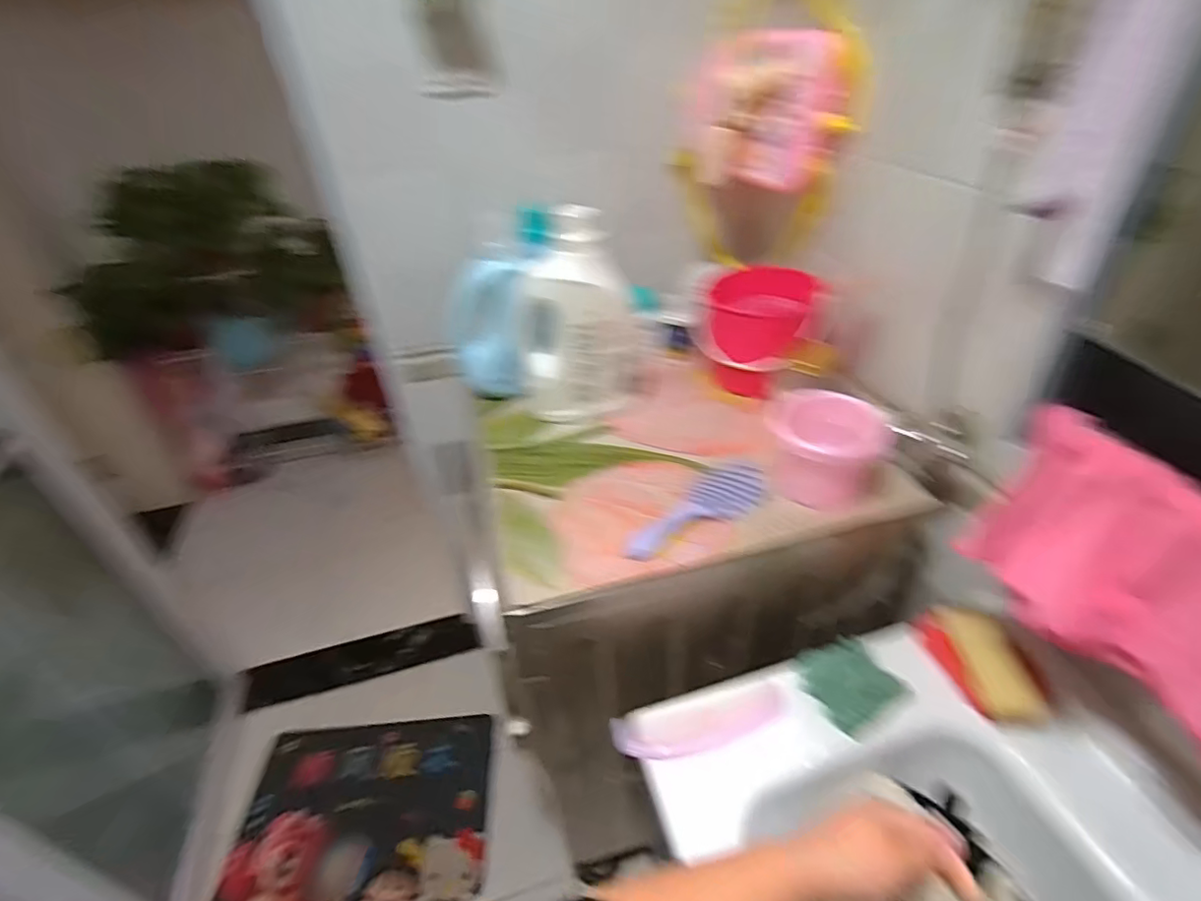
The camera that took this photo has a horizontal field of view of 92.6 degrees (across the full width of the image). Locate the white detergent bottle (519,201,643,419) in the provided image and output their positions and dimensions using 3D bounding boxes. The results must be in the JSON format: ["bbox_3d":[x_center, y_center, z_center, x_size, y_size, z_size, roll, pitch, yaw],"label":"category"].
[{"bbox_3d":[-0.034,-0.201,0.875,0.175,0.305,0.088,3,39,10],"label":"white detergent bottle"}]

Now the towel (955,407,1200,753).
[{"bbox_3d":[0.440,0.111,0.464,0.029,0.179,0.271,-14,39,-12],"label":"towel"}]

